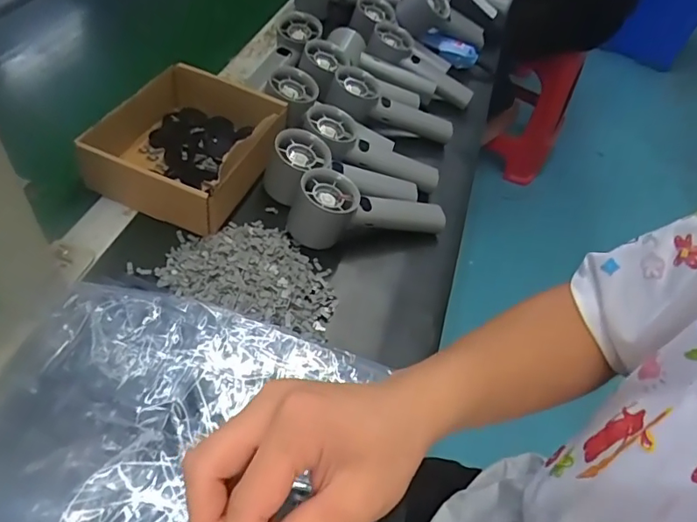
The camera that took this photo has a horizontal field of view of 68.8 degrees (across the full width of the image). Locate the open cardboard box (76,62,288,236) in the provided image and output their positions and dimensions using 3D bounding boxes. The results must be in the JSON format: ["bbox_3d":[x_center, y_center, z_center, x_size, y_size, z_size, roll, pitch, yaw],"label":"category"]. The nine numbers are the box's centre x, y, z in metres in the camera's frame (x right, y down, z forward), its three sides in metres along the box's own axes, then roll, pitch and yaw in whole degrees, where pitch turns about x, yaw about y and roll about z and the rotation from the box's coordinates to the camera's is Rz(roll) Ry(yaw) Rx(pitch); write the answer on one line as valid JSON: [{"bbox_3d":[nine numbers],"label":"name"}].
[{"bbox_3d":[-0.156,-0.120,0.504,0.151,0.068,0.164,21,49,3],"label":"open cardboard box"}]

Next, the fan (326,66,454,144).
[{"bbox_3d":[0.053,-0.182,0.611,0.160,0.038,0.049,17,45,-20],"label":"fan"}]

